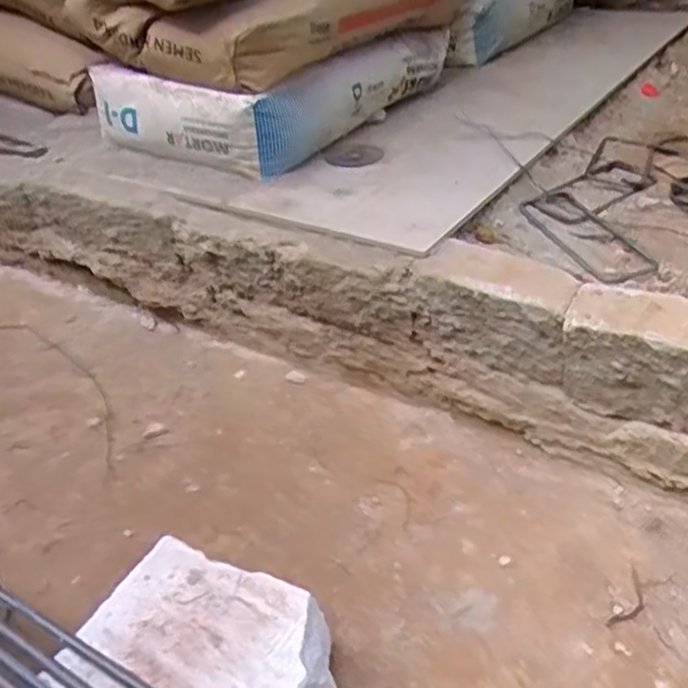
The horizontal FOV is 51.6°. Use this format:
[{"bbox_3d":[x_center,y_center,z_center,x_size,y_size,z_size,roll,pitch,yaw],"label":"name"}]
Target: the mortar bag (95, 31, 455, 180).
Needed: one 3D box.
[{"bbox_3d":[-0.095,-0.418,1.140,0.333,0.125,0.518,17,41,30],"label":"mortar bag"}]

